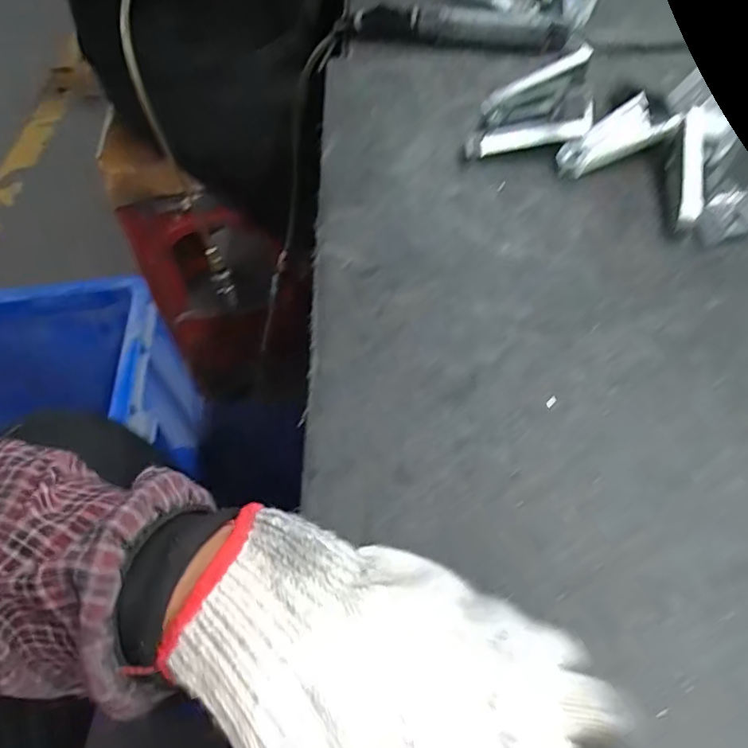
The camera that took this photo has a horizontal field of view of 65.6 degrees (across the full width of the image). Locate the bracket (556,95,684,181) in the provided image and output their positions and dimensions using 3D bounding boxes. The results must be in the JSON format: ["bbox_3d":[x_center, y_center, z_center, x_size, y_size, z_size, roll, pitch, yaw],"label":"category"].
[{"bbox_3d":[0.183,-0.182,0.451,0.086,0.017,0.038,-27,58,3],"label":"bracket"}]

